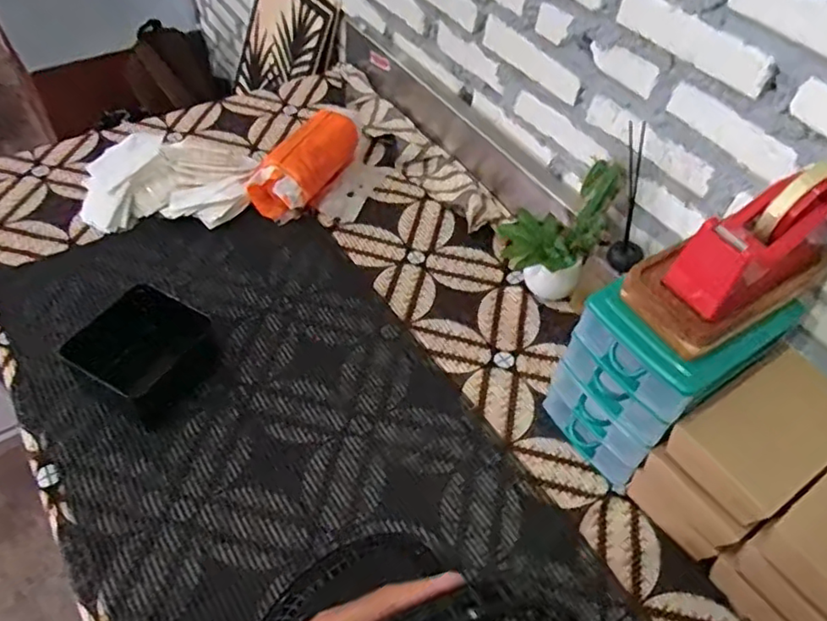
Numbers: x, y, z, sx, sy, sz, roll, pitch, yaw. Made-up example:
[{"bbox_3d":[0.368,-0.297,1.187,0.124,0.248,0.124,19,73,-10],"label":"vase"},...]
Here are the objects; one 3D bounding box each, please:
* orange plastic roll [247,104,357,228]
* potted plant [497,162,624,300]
[{"bbox_3d":[-0.166,-0.221,0.950,0.080,0.091,0.192,29,57,16],"label":"orange plastic roll"},{"bbox_3d":[0.184,-0.109,0.828,0.135,0.181,0.112,13,54,5],"label":"potted plant"}]

